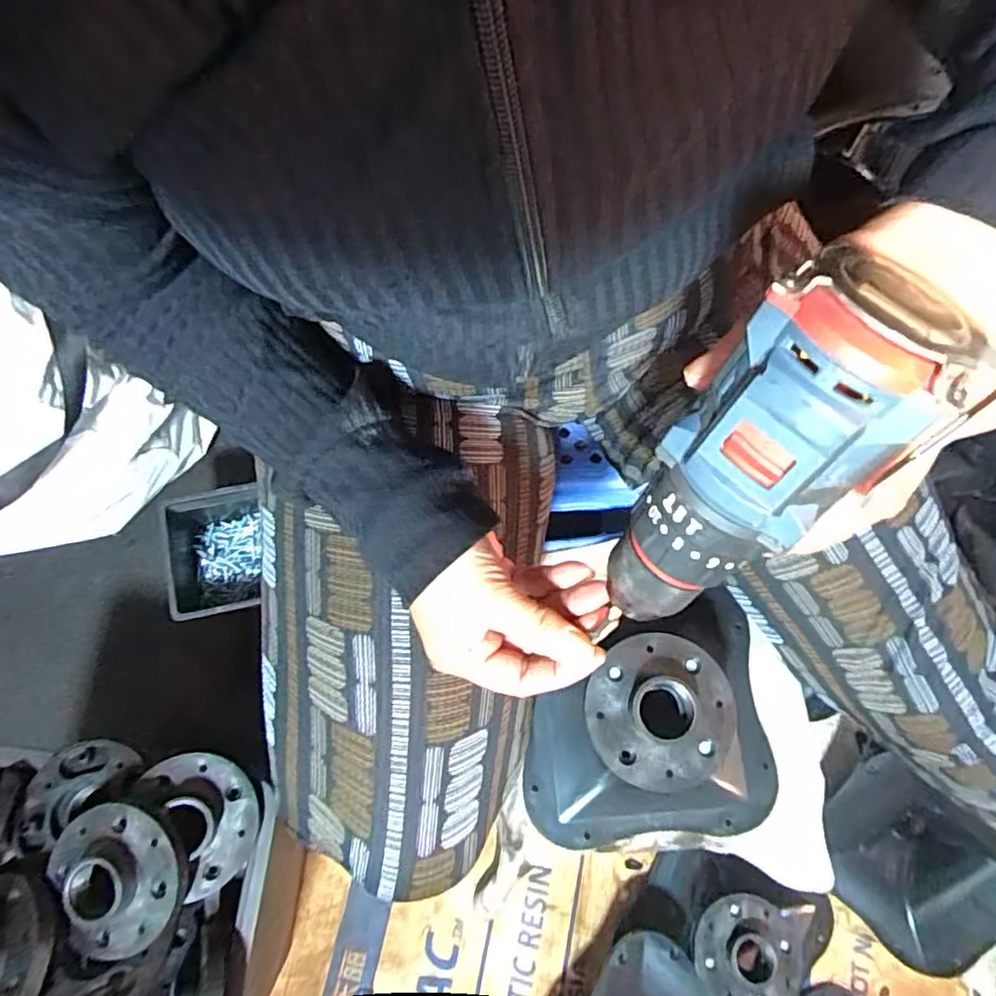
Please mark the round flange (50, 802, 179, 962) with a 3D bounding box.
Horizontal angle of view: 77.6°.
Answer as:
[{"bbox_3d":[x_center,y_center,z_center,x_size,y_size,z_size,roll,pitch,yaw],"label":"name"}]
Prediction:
[{"bbox_3d":[-0.259,0.258,0.420,0.084,0.028,0.093,-24,76,-5],"label":"round flange"}]

